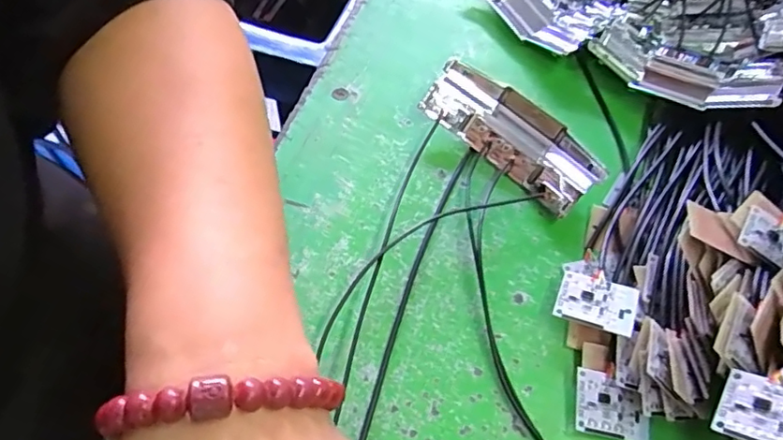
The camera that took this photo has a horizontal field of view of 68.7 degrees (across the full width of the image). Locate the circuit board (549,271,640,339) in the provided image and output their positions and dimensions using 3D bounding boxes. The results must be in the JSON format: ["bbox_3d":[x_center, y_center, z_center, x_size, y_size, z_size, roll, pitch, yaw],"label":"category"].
[{"bbox_3d":[0.089,0.036,0.250,0.032,0.004,0.025,16,49,23],"label":"circuit board"}]

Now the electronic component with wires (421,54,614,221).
[{"bbox_3d":[0.064,-0.045,0.301,0.095,0.025,0.040,39,62,21],"label":"electronic component with wires"}]

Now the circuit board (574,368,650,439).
[{"bbox_3d":[0.090,0.076,0.234,0.031,0.004,0.024,14,68,-5],"label":"circuit board"}]

